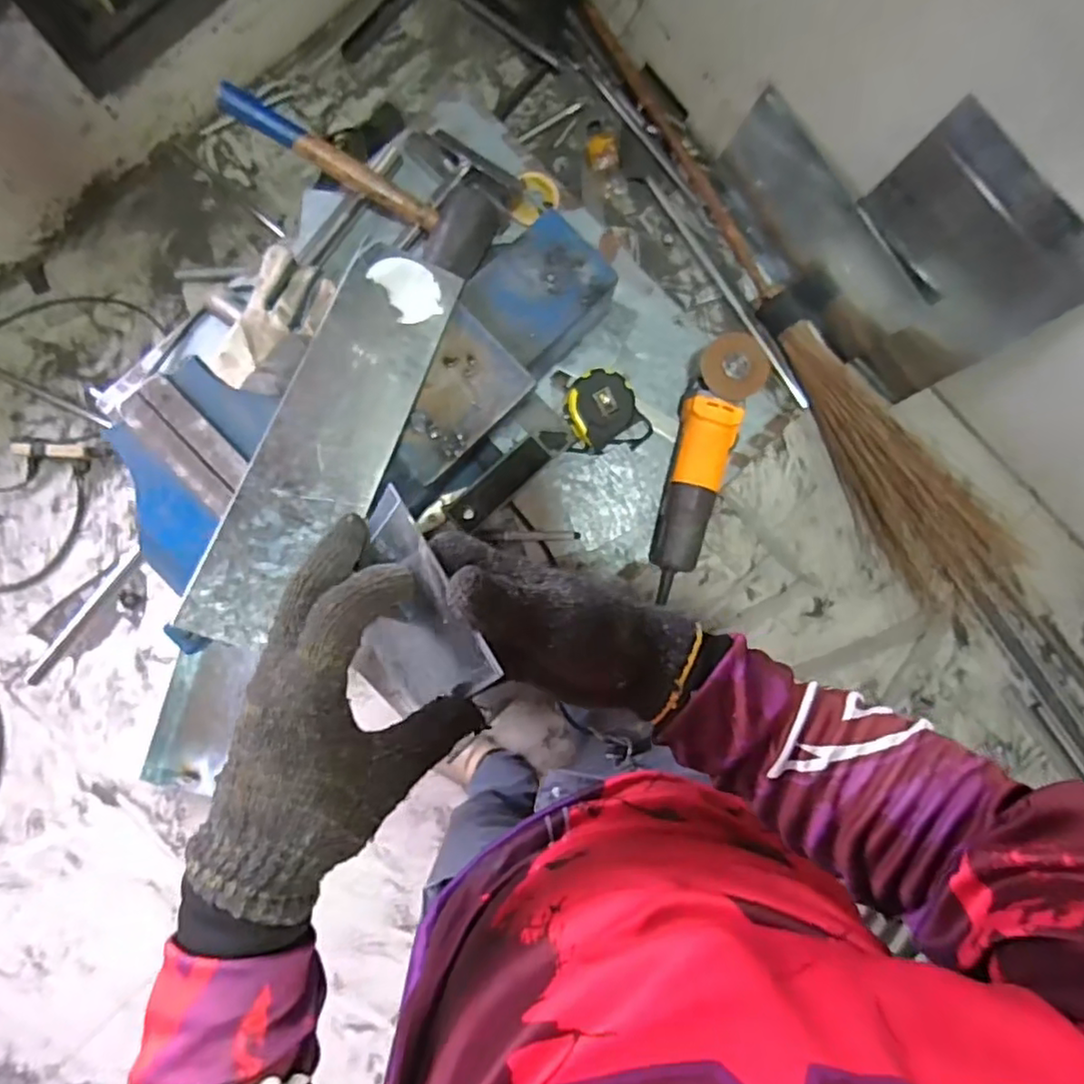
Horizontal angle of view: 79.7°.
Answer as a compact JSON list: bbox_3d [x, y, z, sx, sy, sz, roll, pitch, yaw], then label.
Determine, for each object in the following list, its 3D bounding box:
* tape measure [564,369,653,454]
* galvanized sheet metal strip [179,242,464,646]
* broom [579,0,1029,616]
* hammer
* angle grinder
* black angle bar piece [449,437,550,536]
[{"bbox_3d":[0.082,-0.158,0.787,0.102,0.051,0.089,-9,87,-5],"label":"tape measure"},{"bbox_3d":[-0.173,-0.096,0.555,0.094,0.011,0.380,22,71,-10],"label":"galvanized sheet metal strip"},{"bbox_3d":[0.508,-0.441,1.341,0.260,0.112,1.494,-39,90,-5],"label":"broom"},{"bbox_3d":[-0.201,-0.416,0.739,0.308,0.061,0.127,21,85,-17],"label":"hammer"},{"bbox_3d":[0.191,-0.098,0.780,0.072,0.074,0.293,15,99,-3],"label":"angle grinder"},{"bbox_3d":[-0.051,-0.069,0.787,0.136,0.025,0.042,-42,90,-5],"label":"black angle bar piece"}]

